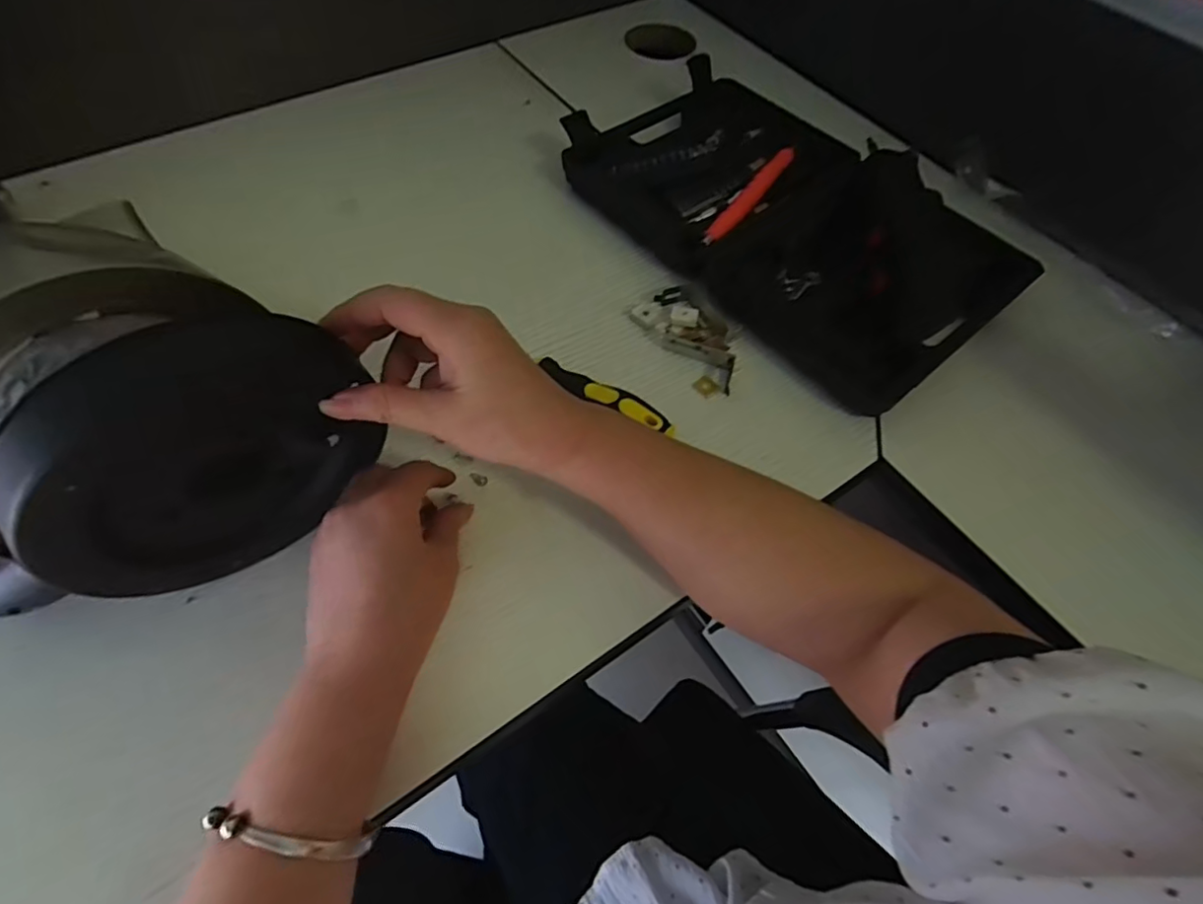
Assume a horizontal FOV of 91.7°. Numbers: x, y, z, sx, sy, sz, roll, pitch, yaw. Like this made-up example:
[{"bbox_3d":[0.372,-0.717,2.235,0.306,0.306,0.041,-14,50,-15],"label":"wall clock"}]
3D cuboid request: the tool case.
[{"bbox_3d":[0.142,-0.203,0.466,0.211,0.058,0.355,-35,67,-21],"label":"tool case"}]

